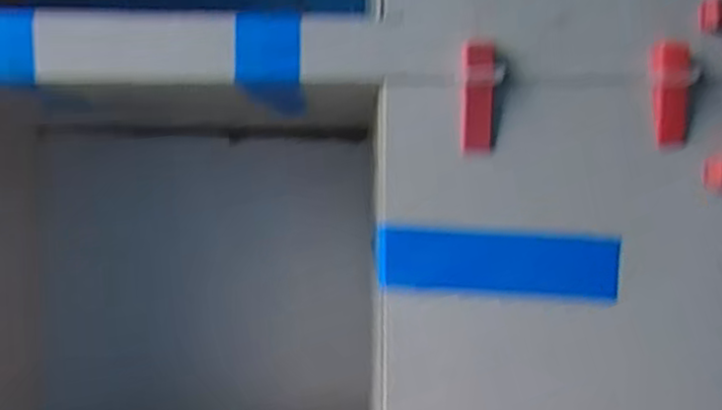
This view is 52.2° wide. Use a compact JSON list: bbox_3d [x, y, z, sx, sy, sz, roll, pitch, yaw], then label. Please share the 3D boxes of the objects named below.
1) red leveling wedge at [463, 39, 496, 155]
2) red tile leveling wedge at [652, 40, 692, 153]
[{"bbox_3d":[0.078,-0.071,0.487,0.021,0.071,0.019,0,0,10],"label":"red leveling wedge"},{"bbox_3d":[0.206,-0.073,0.489,0.023,0.067,0.020,0,0,28],"label":"red tile leveling wedge"}]

